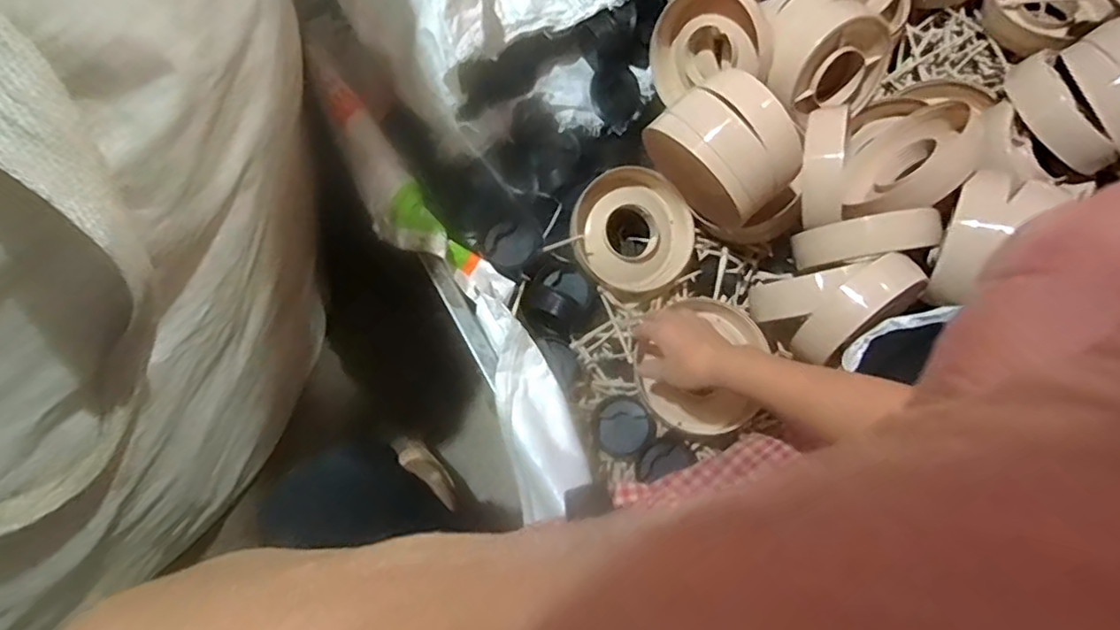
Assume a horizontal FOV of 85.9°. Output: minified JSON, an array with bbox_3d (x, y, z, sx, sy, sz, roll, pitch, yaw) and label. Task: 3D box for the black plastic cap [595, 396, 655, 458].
[{"bbox_3d":[0.077,0.137,0.736,0.070,0.007,0.070,-28,84,18],"label":"black plastic cap"}]

